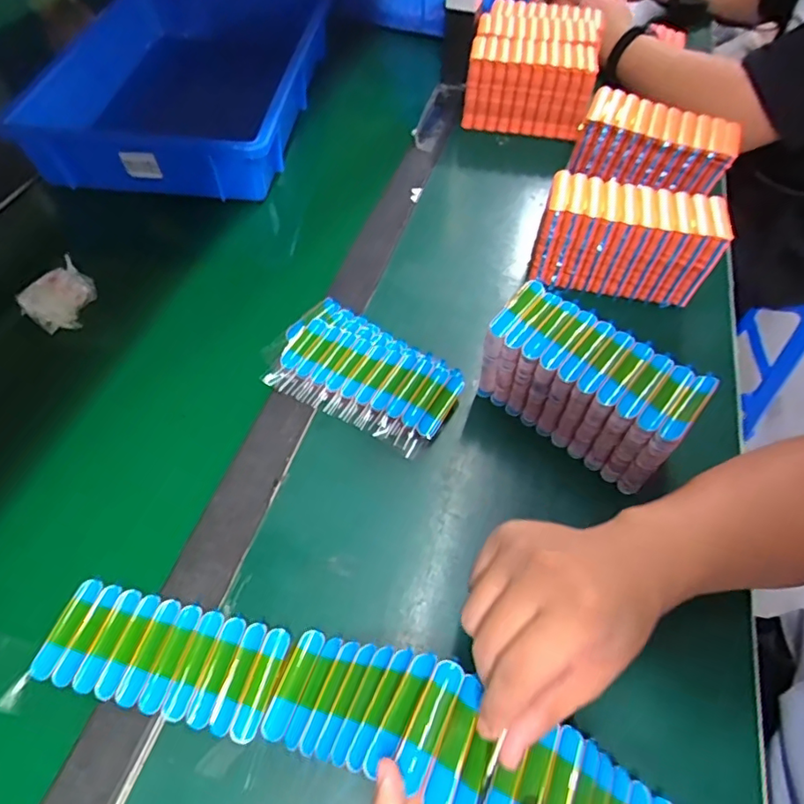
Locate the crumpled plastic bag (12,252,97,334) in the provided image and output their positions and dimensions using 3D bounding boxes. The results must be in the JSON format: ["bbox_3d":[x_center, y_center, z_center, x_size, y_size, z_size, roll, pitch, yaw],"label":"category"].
[{"bbox_3d":[-0.318,-0.098,0.510,0.037,0.043,0.058,31,58,18],"label":"crumpled plastic bag"}]

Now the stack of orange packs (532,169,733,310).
[{"bbox_3d":[0.212,-0.150,0.530,0.161,0.100,0.069,12,54,5],"label":"stack of orange packs"}]

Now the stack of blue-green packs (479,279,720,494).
[{"bbox_3d":[0.140,-0.008,0.429,0.151,0.096,0.059,36,60,21],"label":"stack of blue-green packs"}]

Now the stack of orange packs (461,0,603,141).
[{"bbox_3d":[0.179,-0.457,0.752,0.162,0.094,0.194,10,54,4],"label":"stack of orange packs"}]

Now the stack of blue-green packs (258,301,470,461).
[{"bbox_3d":[-0.031,-0.028,0.475,0.161,0.024,0.105,27,57,16],"label":"stack of blue-green packs"}]

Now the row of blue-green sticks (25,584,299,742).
[{"bbox_3d":[-0.151,0.157,0.343,0.151,0.011,0.064,13,54,6],"label":"row of blue-green sticks"}]

